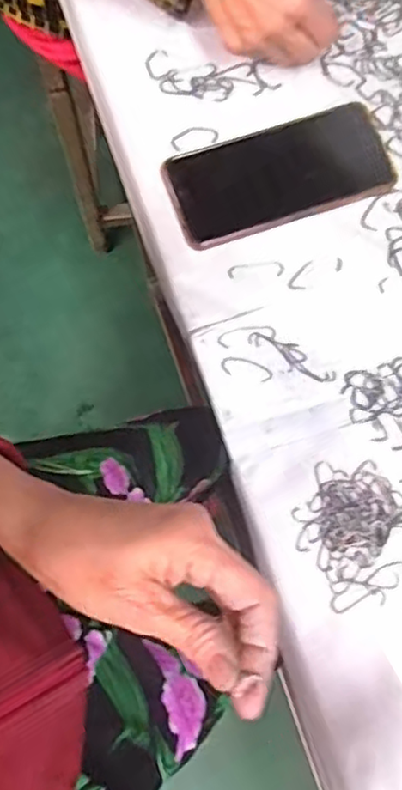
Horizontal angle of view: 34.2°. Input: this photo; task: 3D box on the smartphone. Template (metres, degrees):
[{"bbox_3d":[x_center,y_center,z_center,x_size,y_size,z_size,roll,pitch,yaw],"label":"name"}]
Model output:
[{"bbox_3d":[0.062,-0.171,0.502,0.174,0.013,0.085,-19,78,-4],"label":"smartphone"}]

